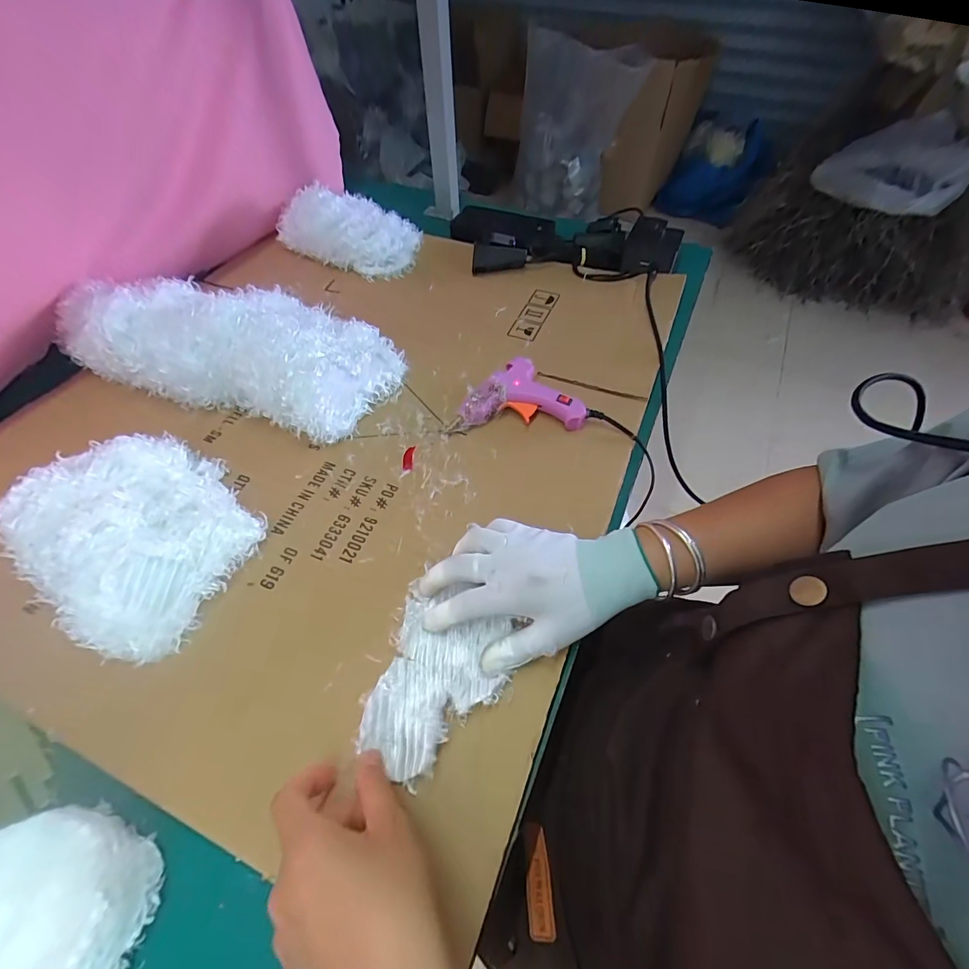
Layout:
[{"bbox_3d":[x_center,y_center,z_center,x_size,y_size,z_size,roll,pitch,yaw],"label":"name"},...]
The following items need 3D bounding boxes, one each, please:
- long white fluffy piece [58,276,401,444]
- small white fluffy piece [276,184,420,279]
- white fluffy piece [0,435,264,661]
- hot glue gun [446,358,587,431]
[{"bbox_3d":[-0.279,-0.161,0.489,0.363,0.082,0.162,15,58,11],"label":"long white fluffy piece"},{"bbox_3d":[-0.201,-0.376,0.635,0.208,0.072,0.126,12,58,10],"label":"small white fluffy piece"},{"bbox_3d":[-0.290,0.035,0.373,0.197,0.059,0.154,34,64,22],"label":"white fluffy piece"},{"bbox_3d":[0.035,-0.096,0.469,0.133,0.027,0.079,-1,57,1],"label":"hot glue gun"}]

